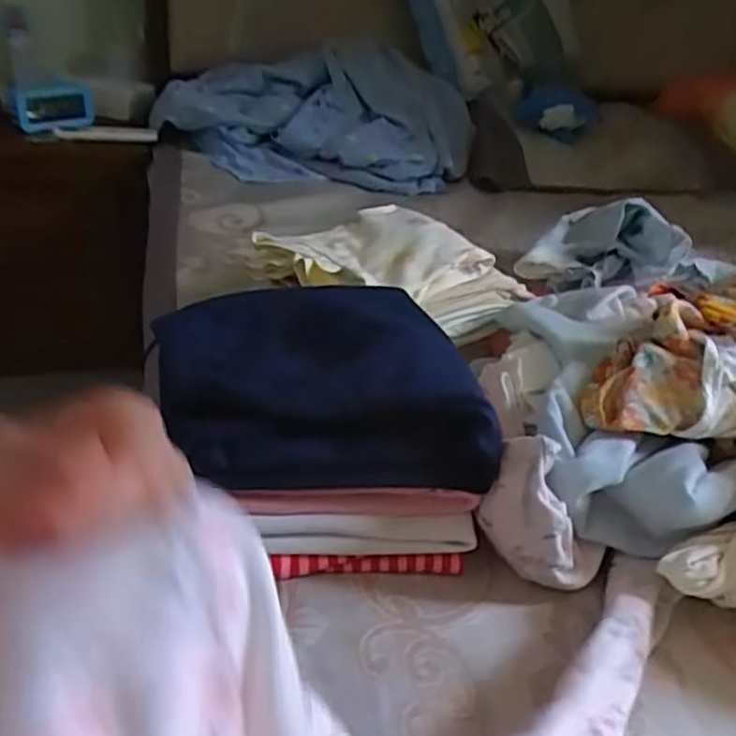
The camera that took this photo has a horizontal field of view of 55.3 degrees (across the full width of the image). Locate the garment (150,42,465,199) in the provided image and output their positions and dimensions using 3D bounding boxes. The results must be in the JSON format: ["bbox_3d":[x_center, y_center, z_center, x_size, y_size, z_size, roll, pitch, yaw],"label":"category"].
[{"bbox_3d":[-0.111,-0.489,1.271,0.573,0.194,0.252,7,34,1],"label":"garment"}]

